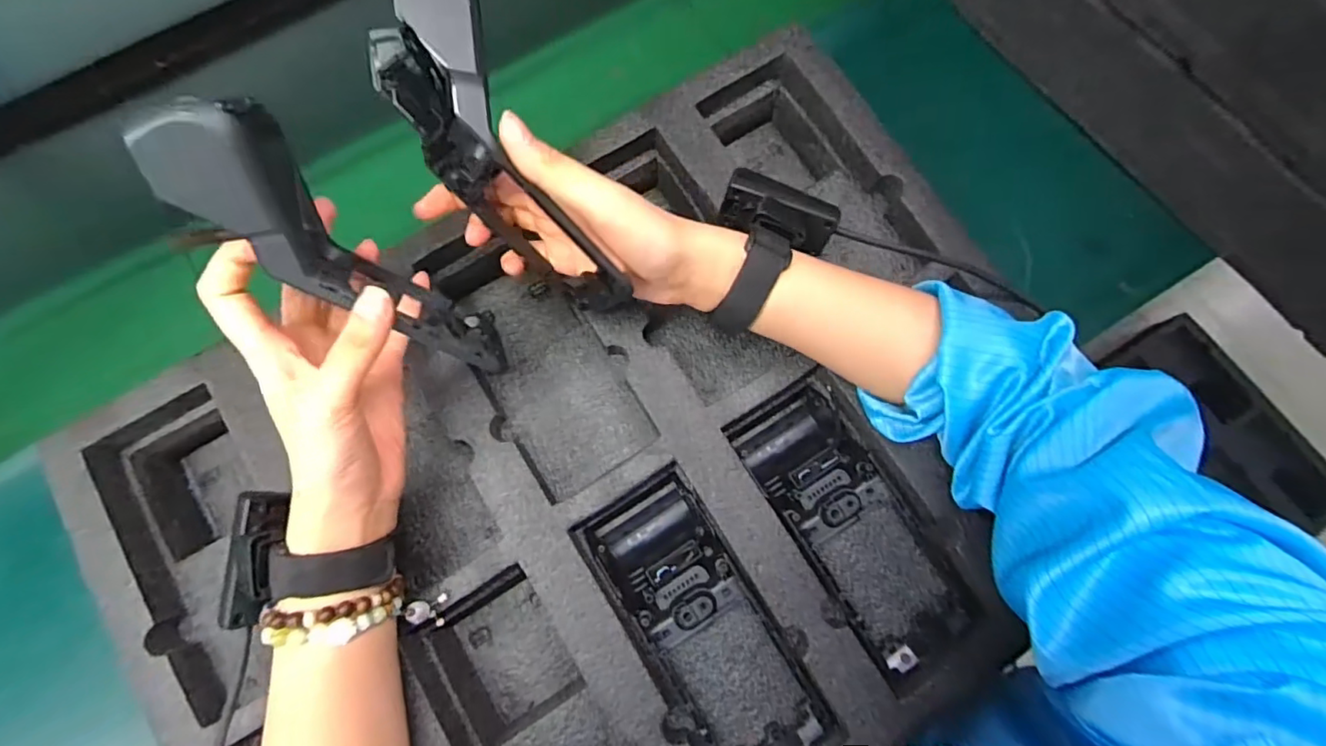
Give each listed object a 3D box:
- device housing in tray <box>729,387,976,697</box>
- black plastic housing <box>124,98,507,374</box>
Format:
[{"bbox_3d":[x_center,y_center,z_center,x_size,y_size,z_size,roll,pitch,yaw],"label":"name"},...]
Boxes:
[{"bbox_3d":[0.125,0.104,0.397,0.077,0.056,0.187,-30,77,-6],"label":"device housing in tray"},{"bbox_3d":[-0.155,-0.062,0.290,0.083,0.179,0.056,19,74,40],"label":"black plastic housing"}]

